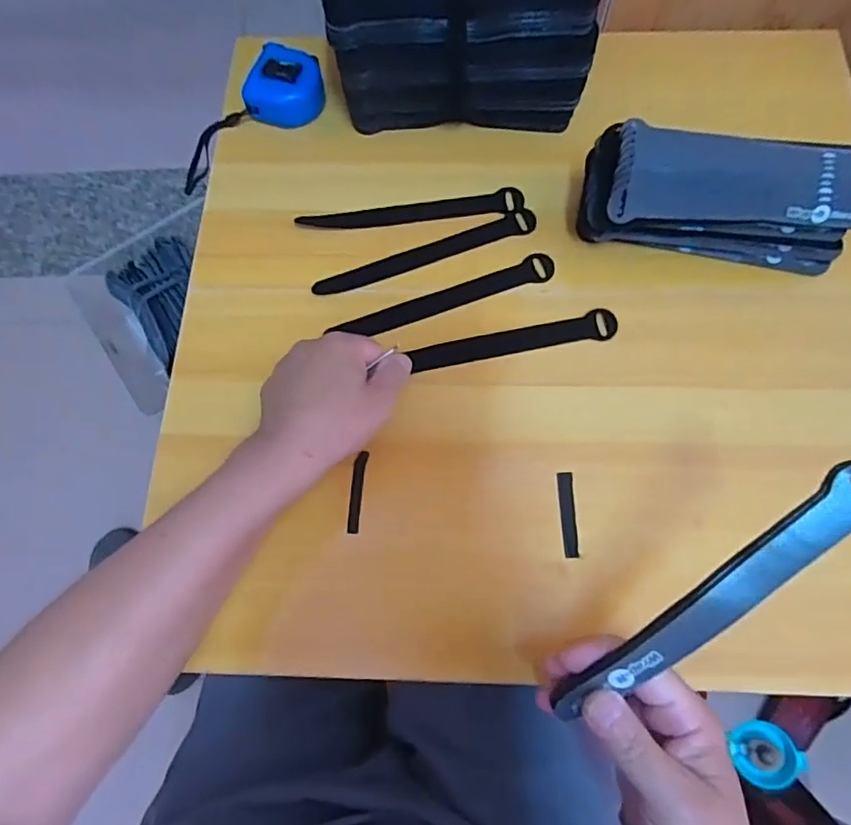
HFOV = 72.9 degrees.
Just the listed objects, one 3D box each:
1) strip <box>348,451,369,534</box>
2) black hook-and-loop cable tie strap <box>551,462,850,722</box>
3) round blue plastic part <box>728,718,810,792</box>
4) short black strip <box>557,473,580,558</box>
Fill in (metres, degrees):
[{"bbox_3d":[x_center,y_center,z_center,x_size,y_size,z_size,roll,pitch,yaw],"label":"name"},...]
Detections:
[{"bbox_3d":[-0.051,0.059,0.431,0.010,0.005,0.061,6,71,4],"label":"strip"},{"bbox_3d":[0.145,0.093,0.287,0.190,0.008,0.024,-43,73,11],"label":"black hook-and-loop cable tie strap"},{"bbox_3d":[0.355,0.357,0.603,0.062,0.031,0.062,-14,63,30],"label":"round blue plastic part"},{"bbox_3d":[0.104,0.074,0.419,0.012,0.004,0.061,-2,71,1],"label":"short black strip"}]

